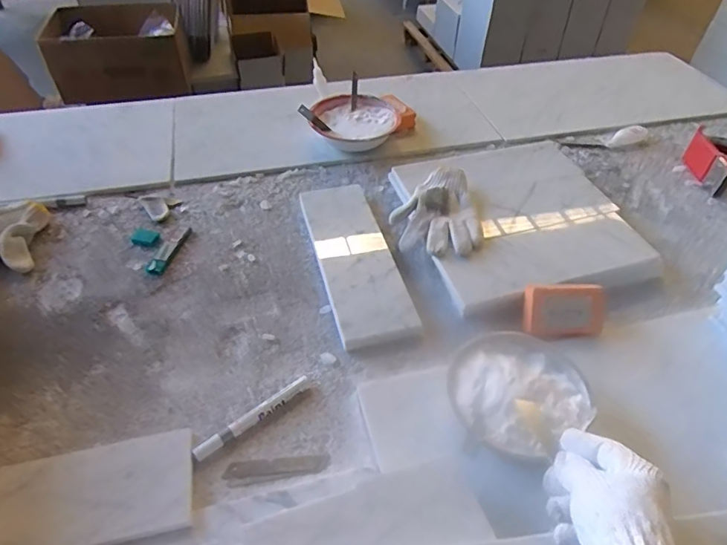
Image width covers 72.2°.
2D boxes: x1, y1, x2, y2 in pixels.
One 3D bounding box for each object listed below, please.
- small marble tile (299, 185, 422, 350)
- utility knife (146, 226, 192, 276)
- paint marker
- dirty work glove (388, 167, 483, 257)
[{"bbox_3d":[-0.016,-0.027,0.721,0.102,0.019,0.308,-16,51,-5],"label":"small marble tile"},{"bbox_3d":[-0.284,-0.035,0.733,0.024,0.007,0.100,17,52,8],"label":"utility knife"},{"bbox_3d":[-0.120,0.159,0.550,0.143,0.018,0.019,-29,54,-29],"label":"paint marker"},{"bbox_3d":[0.118,-0.079,0.749,0.133,0.071,0.160,19,50,17],"label":"dirty work glove"}]

